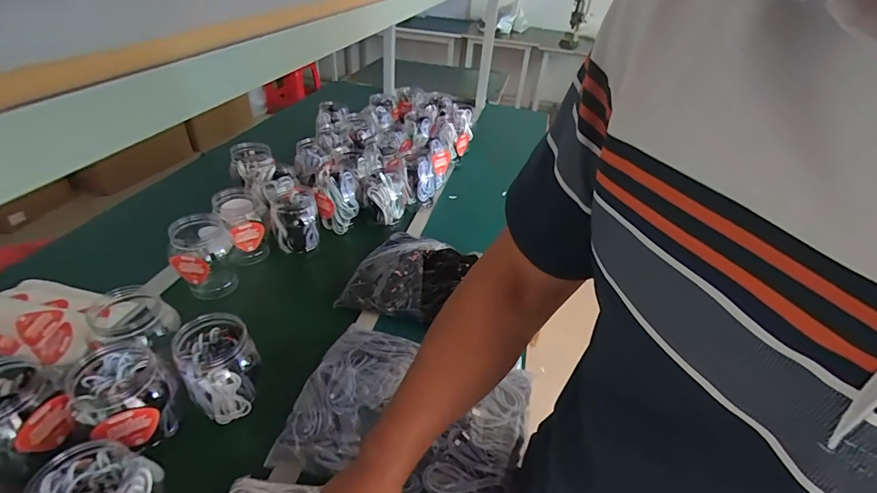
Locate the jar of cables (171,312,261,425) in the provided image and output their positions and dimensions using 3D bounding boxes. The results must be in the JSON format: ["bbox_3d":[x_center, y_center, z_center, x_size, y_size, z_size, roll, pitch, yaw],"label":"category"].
[{"bbox_3d":[-0.327,0.182,0.628,0.095,0.138,0.097,3,37,-3],"label":"jar of cables"}]

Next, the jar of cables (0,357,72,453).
[{"bbox_3d":[-0.541,0.214,0.530,0.097,0.117,0.094,3,37,-3],"label":"jar of cables"}]

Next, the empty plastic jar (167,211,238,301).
[{"bbox_3d":[-0.472,0.026,0.841,0.107,0.159,0.097,-17,42,-27],"label":"empty plastic jar"}]

